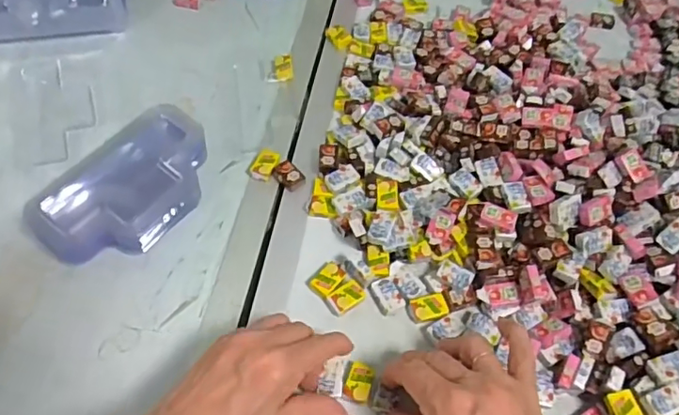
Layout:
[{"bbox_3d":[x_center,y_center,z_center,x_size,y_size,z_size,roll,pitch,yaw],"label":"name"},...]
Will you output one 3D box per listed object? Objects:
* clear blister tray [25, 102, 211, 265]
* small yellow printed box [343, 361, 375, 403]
[{"bbox_3d":[-0.157,-0.013,0.422,0.082,0.044,0.136,30,59,15],"label":"clear blister tray"},{"bbox_3d":[0.013,0.117,0.370,0.019,0.005,0.027,14,57,5],"label":"small yellow printed box"}]

